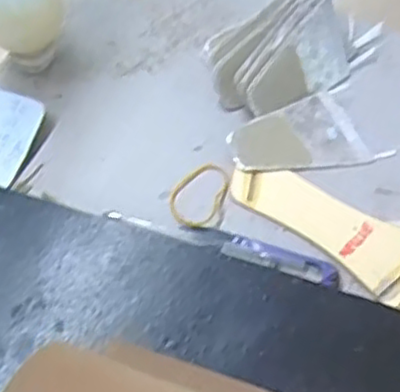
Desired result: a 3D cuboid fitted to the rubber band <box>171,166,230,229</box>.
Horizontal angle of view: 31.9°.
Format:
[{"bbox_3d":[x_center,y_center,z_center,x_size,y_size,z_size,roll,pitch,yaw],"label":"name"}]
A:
[{"bbox_3d":[0.000,-0.001,0.453,0.033,0.004,0.047,24,64,13],"label":"rubber band"}]

